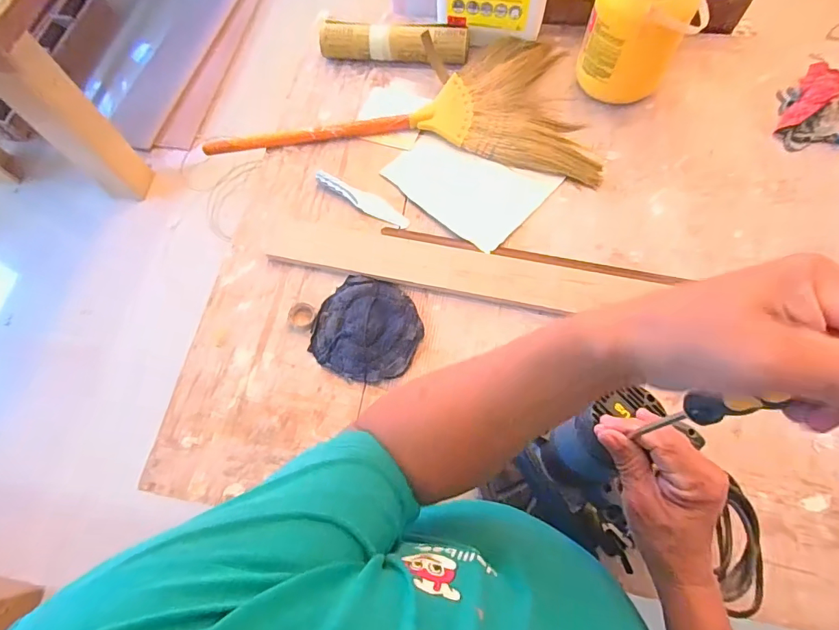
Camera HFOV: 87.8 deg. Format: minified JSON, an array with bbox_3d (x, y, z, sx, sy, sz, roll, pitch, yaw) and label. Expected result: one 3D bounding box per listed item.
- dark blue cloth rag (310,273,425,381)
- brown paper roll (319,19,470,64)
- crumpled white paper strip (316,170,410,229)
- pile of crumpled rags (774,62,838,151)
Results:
[{"bbox_3d":[-0.082,0.019,0.696,0.166,0.019,0.169,13,70,9],"label":"dark blue cloth rag"},{"bbox_3d":[-0.054,-0.551,0.904,0.305,0.070,0.065,8,69,7],"label":"brown paper roll"},{"bbox_3d":[-0.105,-0.215,0.802,0.194,0.019,0.040,32,74,15],"label":"crumpled white paper strip"},{"bbox_3d":[0.750,-0.382,0.805,0.147,0.058,0.190,32,74,15],"label":"pile of crumpled rags"}]

